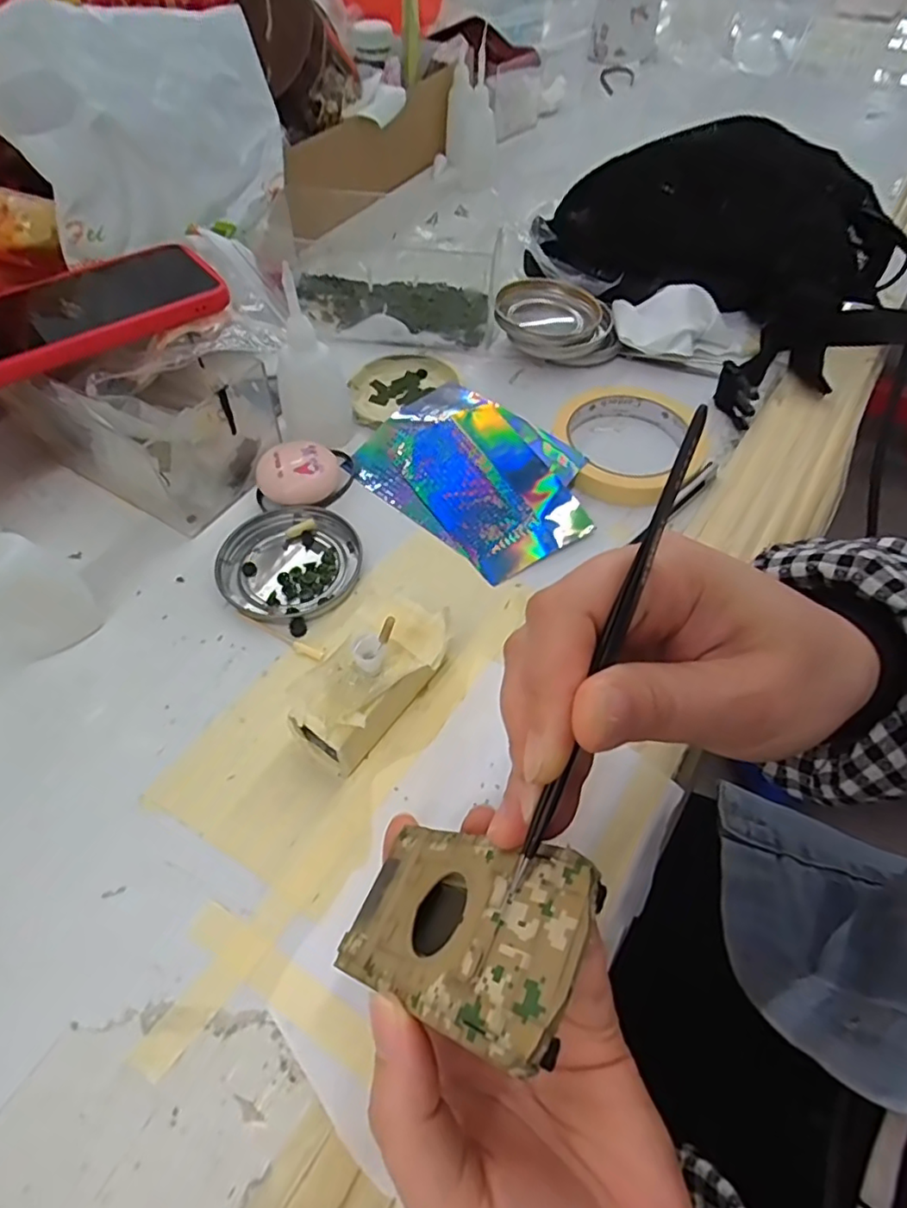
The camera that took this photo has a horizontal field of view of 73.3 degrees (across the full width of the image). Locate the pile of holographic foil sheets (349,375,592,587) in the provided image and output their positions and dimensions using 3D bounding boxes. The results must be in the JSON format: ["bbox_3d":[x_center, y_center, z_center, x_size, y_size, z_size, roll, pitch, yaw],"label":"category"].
[{"bbox_3d":[0.014,-0.085,0.384,0.103,0.017,0.153,-39,64,-24],"label":"pile of holographic foil sheets"}]

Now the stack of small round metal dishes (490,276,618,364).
[{"bbox_3d":[0.078,-0.214,0.464,0.088,0.027,0.079,-1,55,-1],"label":"stack of small round metal dishes"}]

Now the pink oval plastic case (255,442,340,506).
[{"bbox_3d":[-0.096,-0.079,0.376,0.049,0.022,0.040,-1,55,-1],"label":"pink oval plastic case"}]

